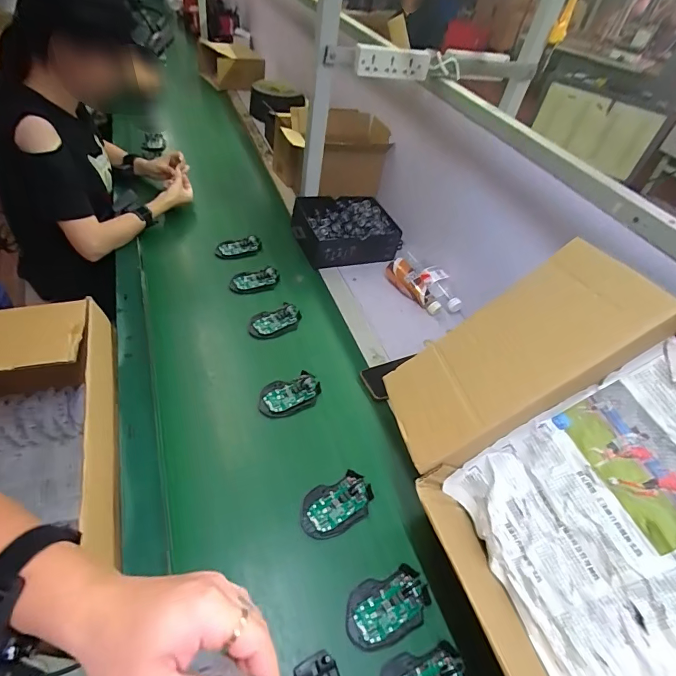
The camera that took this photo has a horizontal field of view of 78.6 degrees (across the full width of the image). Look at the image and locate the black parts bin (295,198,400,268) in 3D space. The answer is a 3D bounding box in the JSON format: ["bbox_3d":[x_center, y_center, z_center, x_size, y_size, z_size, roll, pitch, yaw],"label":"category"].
[{"bbox_3d":[0.019,-0.284,1.077,0.270,0.096,0.195,-9,48,-16],"label":"black parts bin"}]

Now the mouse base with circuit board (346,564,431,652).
[{"bbox_3d":[0.065,0.349,0.535,0.112,0.017,0.072,-9,46,-20],"label":"mouse base with circuit board"}]

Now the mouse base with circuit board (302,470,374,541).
[{"bbox_3d":[-0.001,0.250,0.619,0.112,0.021,0.073,-13,48,-24],"label":"mouse base with circuit board"}]

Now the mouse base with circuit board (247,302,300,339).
[{"bbox_3d":[-0.131,-0.035,0.868,0.112,0.022,0.067,-12,47,-23],"label":"mouse base with circuit board"}]

